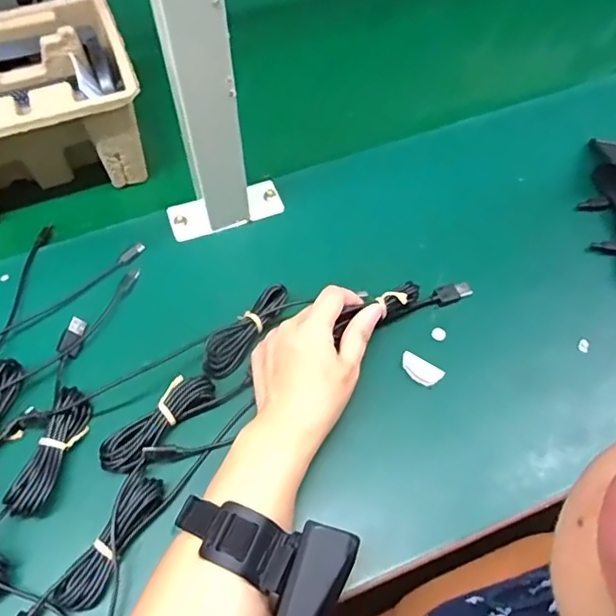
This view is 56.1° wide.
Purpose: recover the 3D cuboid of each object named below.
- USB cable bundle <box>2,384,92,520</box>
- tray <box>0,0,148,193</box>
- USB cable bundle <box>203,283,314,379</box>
[{"bbox_3d":[-0.182,0.099,0.408,0.026,0.024,0.091,12,61,6],"label":"USB cable bundle"},{"bbox_3d":[-0.265,-0.166,0.511,0.221,0.105,0.150,-21,62,-12],"label":"tray"},{"bbox_3d":[-0.046,0.018,0.457,0.028,0.023,0.091,38,66,19],"label":"USB cable bundle"}]

